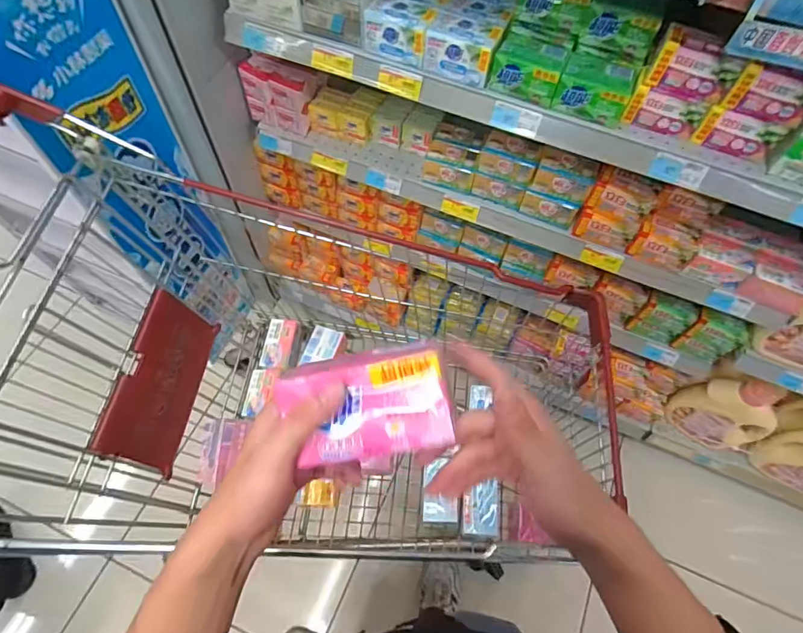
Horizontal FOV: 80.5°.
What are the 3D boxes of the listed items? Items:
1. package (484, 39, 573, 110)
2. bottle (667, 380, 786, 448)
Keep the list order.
[{"bbox_3d":[0.201,-0.390,0.748,0.106,0.059,0.078,22,64,7],"label":"package"},{"bbox_3d":[0.781,0.230,1.140,0.179,0.258,0.097,14,64,3],"label":"bottle"}]

